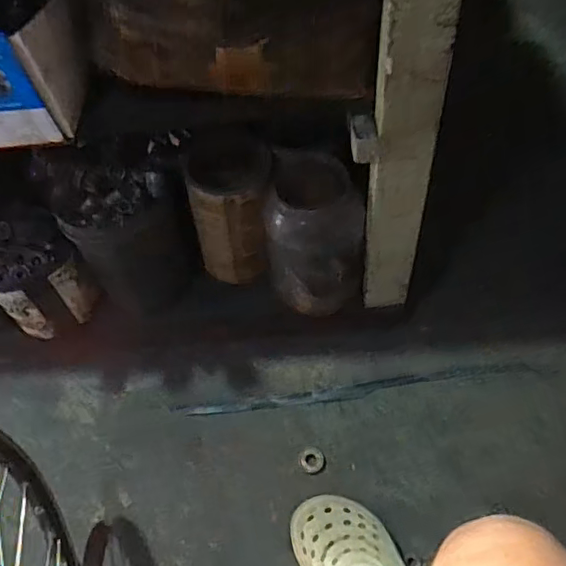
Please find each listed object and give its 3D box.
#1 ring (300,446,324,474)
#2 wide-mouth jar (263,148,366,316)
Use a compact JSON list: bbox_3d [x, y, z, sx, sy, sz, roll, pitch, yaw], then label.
[{"bbox_3d":[0.046,0.279,0.887,0.036,0.009,0.042,-11,56,-3],"label":"ring"},{"bbox_3d":[0.046,-0.066,0.841,0.148,0.214,0.126,2,57,6],"label":"wide-mouth jar"}]

